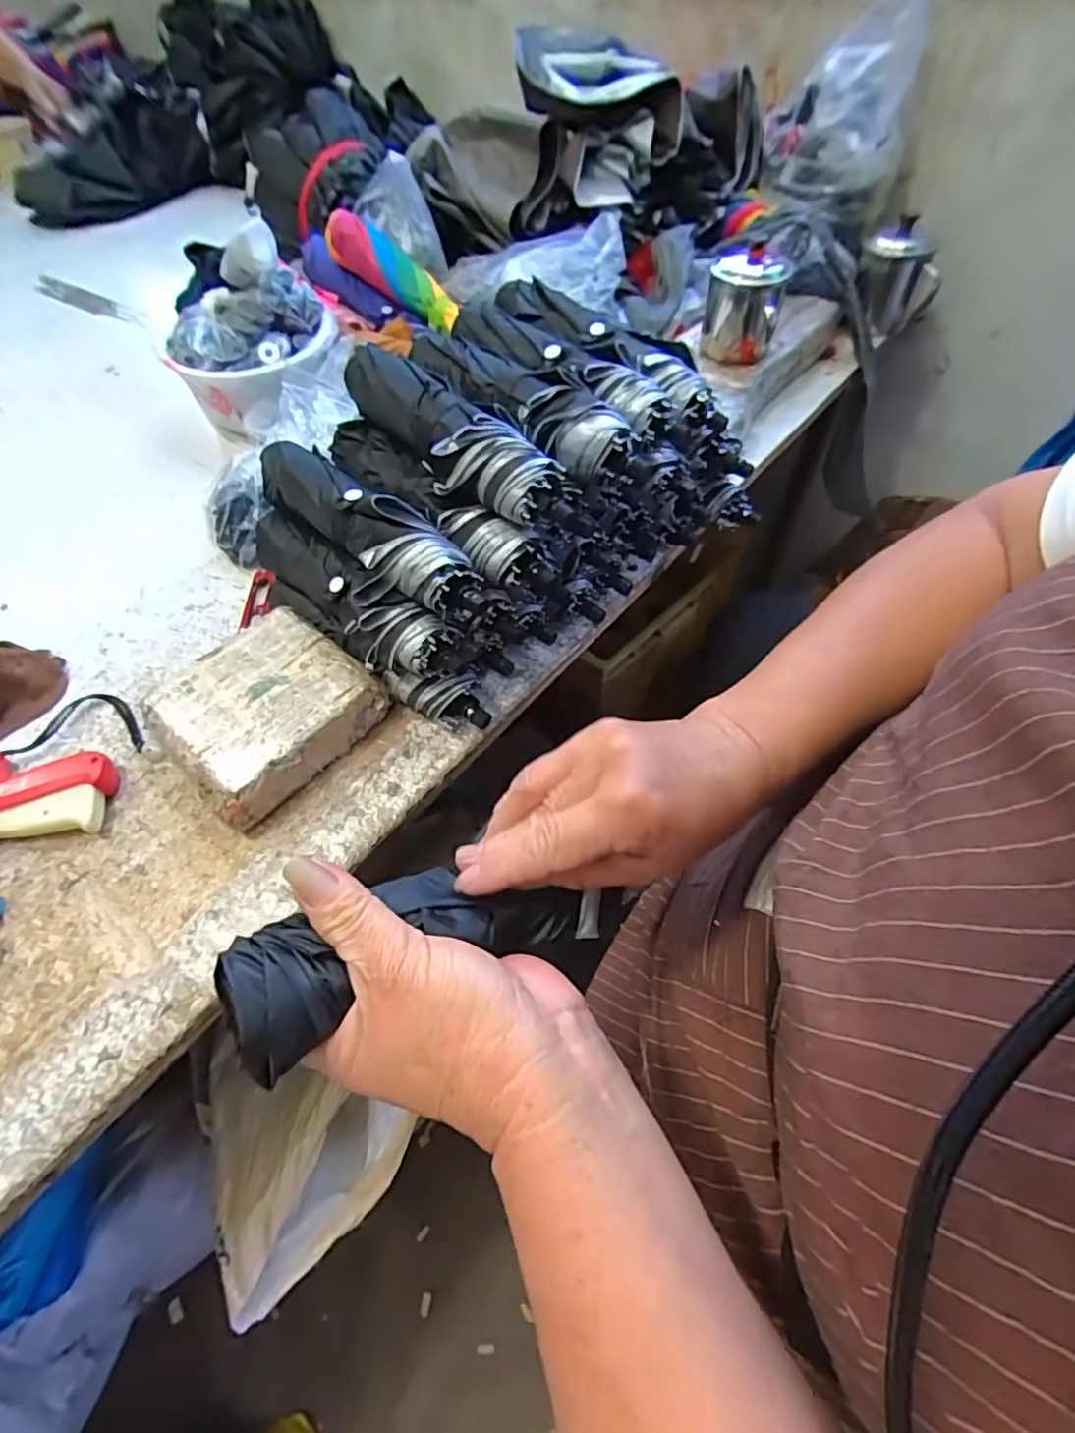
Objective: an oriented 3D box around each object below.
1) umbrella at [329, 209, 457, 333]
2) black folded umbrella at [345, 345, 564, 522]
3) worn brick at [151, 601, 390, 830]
[{"bbox_3d":[-0.163,-0.531,0.712,0.218,0.042,0.051,40,65,5],"label":"umbrella"},{"bbox_3d":[-0.062,-0.202,0.406,0.059,0.045,0.197,-37,63,-18],"label":"black folded umbrella"},{"bbox_3d":[-0.202,-0.003,0.445,0.120,0.051,0.134,34,64,21],"label":"worn brick"}]

